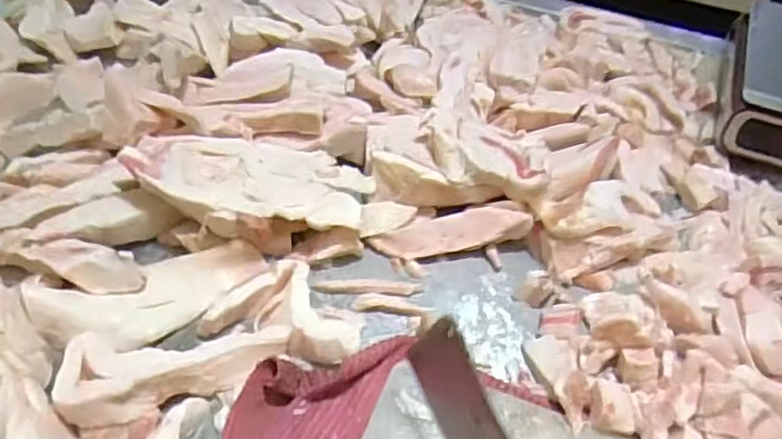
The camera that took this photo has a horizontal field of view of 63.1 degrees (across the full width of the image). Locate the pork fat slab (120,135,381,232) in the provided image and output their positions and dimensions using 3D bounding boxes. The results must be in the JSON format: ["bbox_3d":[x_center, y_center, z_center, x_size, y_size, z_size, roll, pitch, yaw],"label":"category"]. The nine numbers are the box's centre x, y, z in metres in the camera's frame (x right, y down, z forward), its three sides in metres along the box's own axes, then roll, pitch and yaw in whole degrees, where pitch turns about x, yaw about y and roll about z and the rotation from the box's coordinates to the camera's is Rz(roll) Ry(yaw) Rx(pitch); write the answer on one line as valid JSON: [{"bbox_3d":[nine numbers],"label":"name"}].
[{"bbox_3d":[-0.141,-0.036,0.658,0.245,0.057,0.113,1,47,-7],"label":"pork fat slab"}]

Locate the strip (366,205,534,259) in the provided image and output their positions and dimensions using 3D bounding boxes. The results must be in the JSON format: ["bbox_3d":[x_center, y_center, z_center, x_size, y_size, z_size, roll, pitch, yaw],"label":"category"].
[{"bbox_3d":[0.065,0.014,0.683,0.167,0.012,0.040,-11,86,2],"label":"strip"}]

